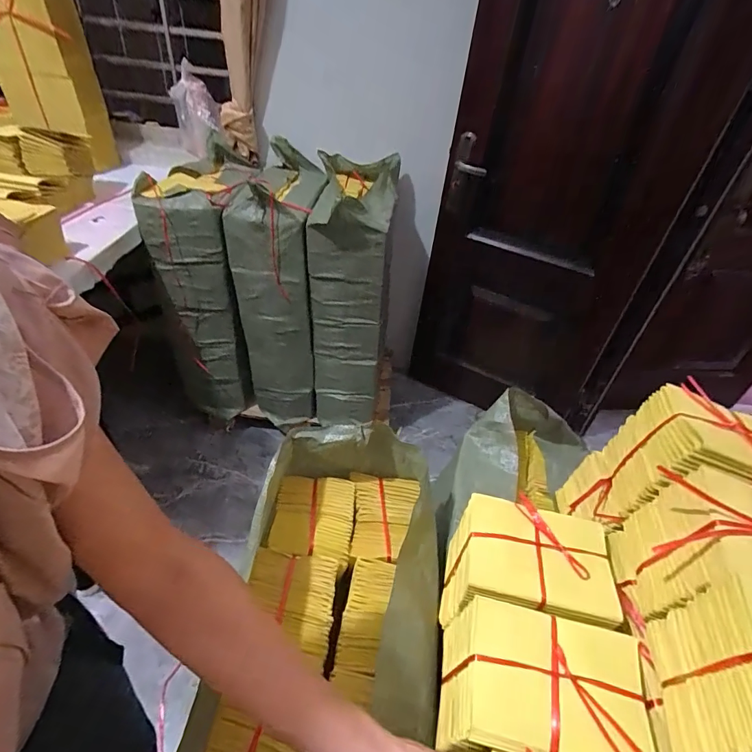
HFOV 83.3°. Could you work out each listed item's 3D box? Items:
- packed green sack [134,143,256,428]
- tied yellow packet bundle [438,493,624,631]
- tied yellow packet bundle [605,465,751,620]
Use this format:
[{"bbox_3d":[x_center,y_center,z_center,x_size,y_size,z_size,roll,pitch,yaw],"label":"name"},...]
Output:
[{"bbox_3d":[-0.636,-0.361,1.682,0.285,0.821,0.643,0,41,-8],"label":"packed green sack"},{"bbox_3d":[0.180,0.247,0.528,0.175,0.121,0.128,12,40,6],"label":"tied yellow packet bundle"},{"bbox_3d":[0.381,0.199,0.446,0.178,0.148,0.117,14,41,8],"label":"tied yellow packet bundle"}]

